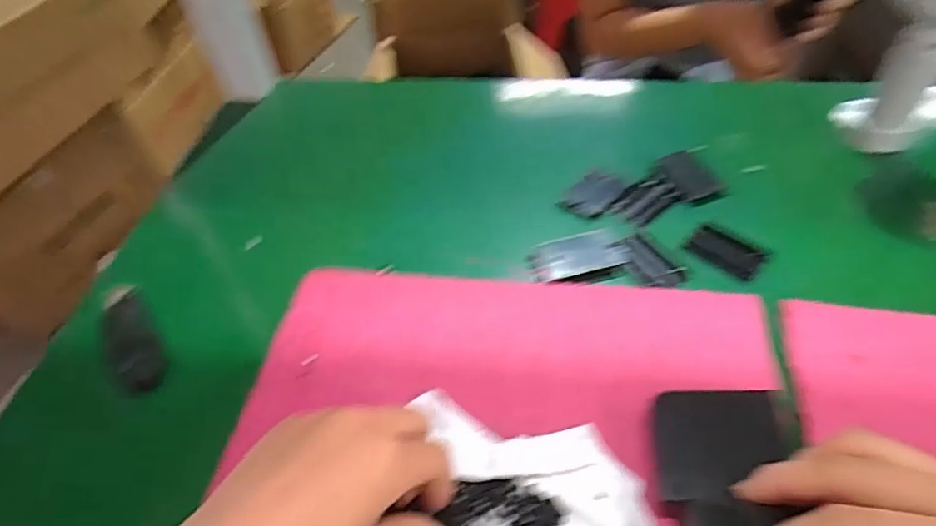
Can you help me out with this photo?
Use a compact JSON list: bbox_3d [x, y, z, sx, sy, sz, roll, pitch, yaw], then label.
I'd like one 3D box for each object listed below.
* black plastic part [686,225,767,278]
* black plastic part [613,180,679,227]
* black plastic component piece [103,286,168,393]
[{"bbox_3d":[0.188,-0.009,0.402,0.048,0.004,0.033,32,57,28],"label":"black plastic part"},{"bbox_3d":[0.143,-0.050,0.441,0.050,0.008,0.033,-34,54,-25],"label":"black plastic part"},{"bbox_3d":[-0.231,0.051,0.379,0.030,0.025,0.092,-28,52,-21],"label":"black plastic component piece"}]

